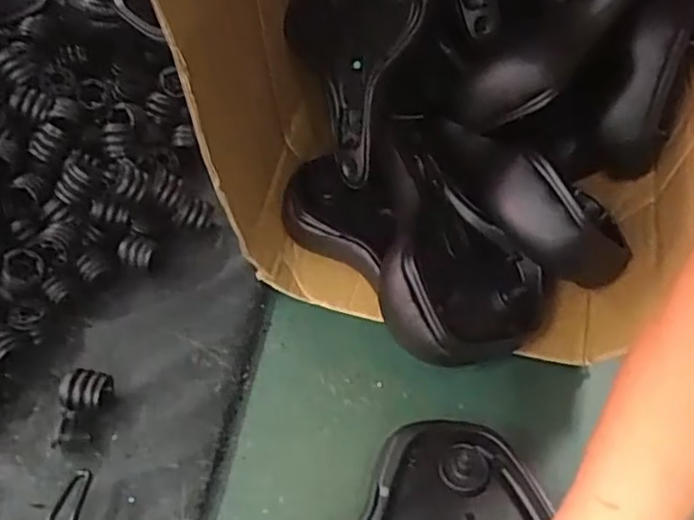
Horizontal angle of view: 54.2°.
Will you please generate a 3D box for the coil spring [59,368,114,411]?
[{"bbox_3d":[-0.234,0.120,0.611,0.043,0.034,0.033,-2,52,-3],"label":"coil spring"}]

